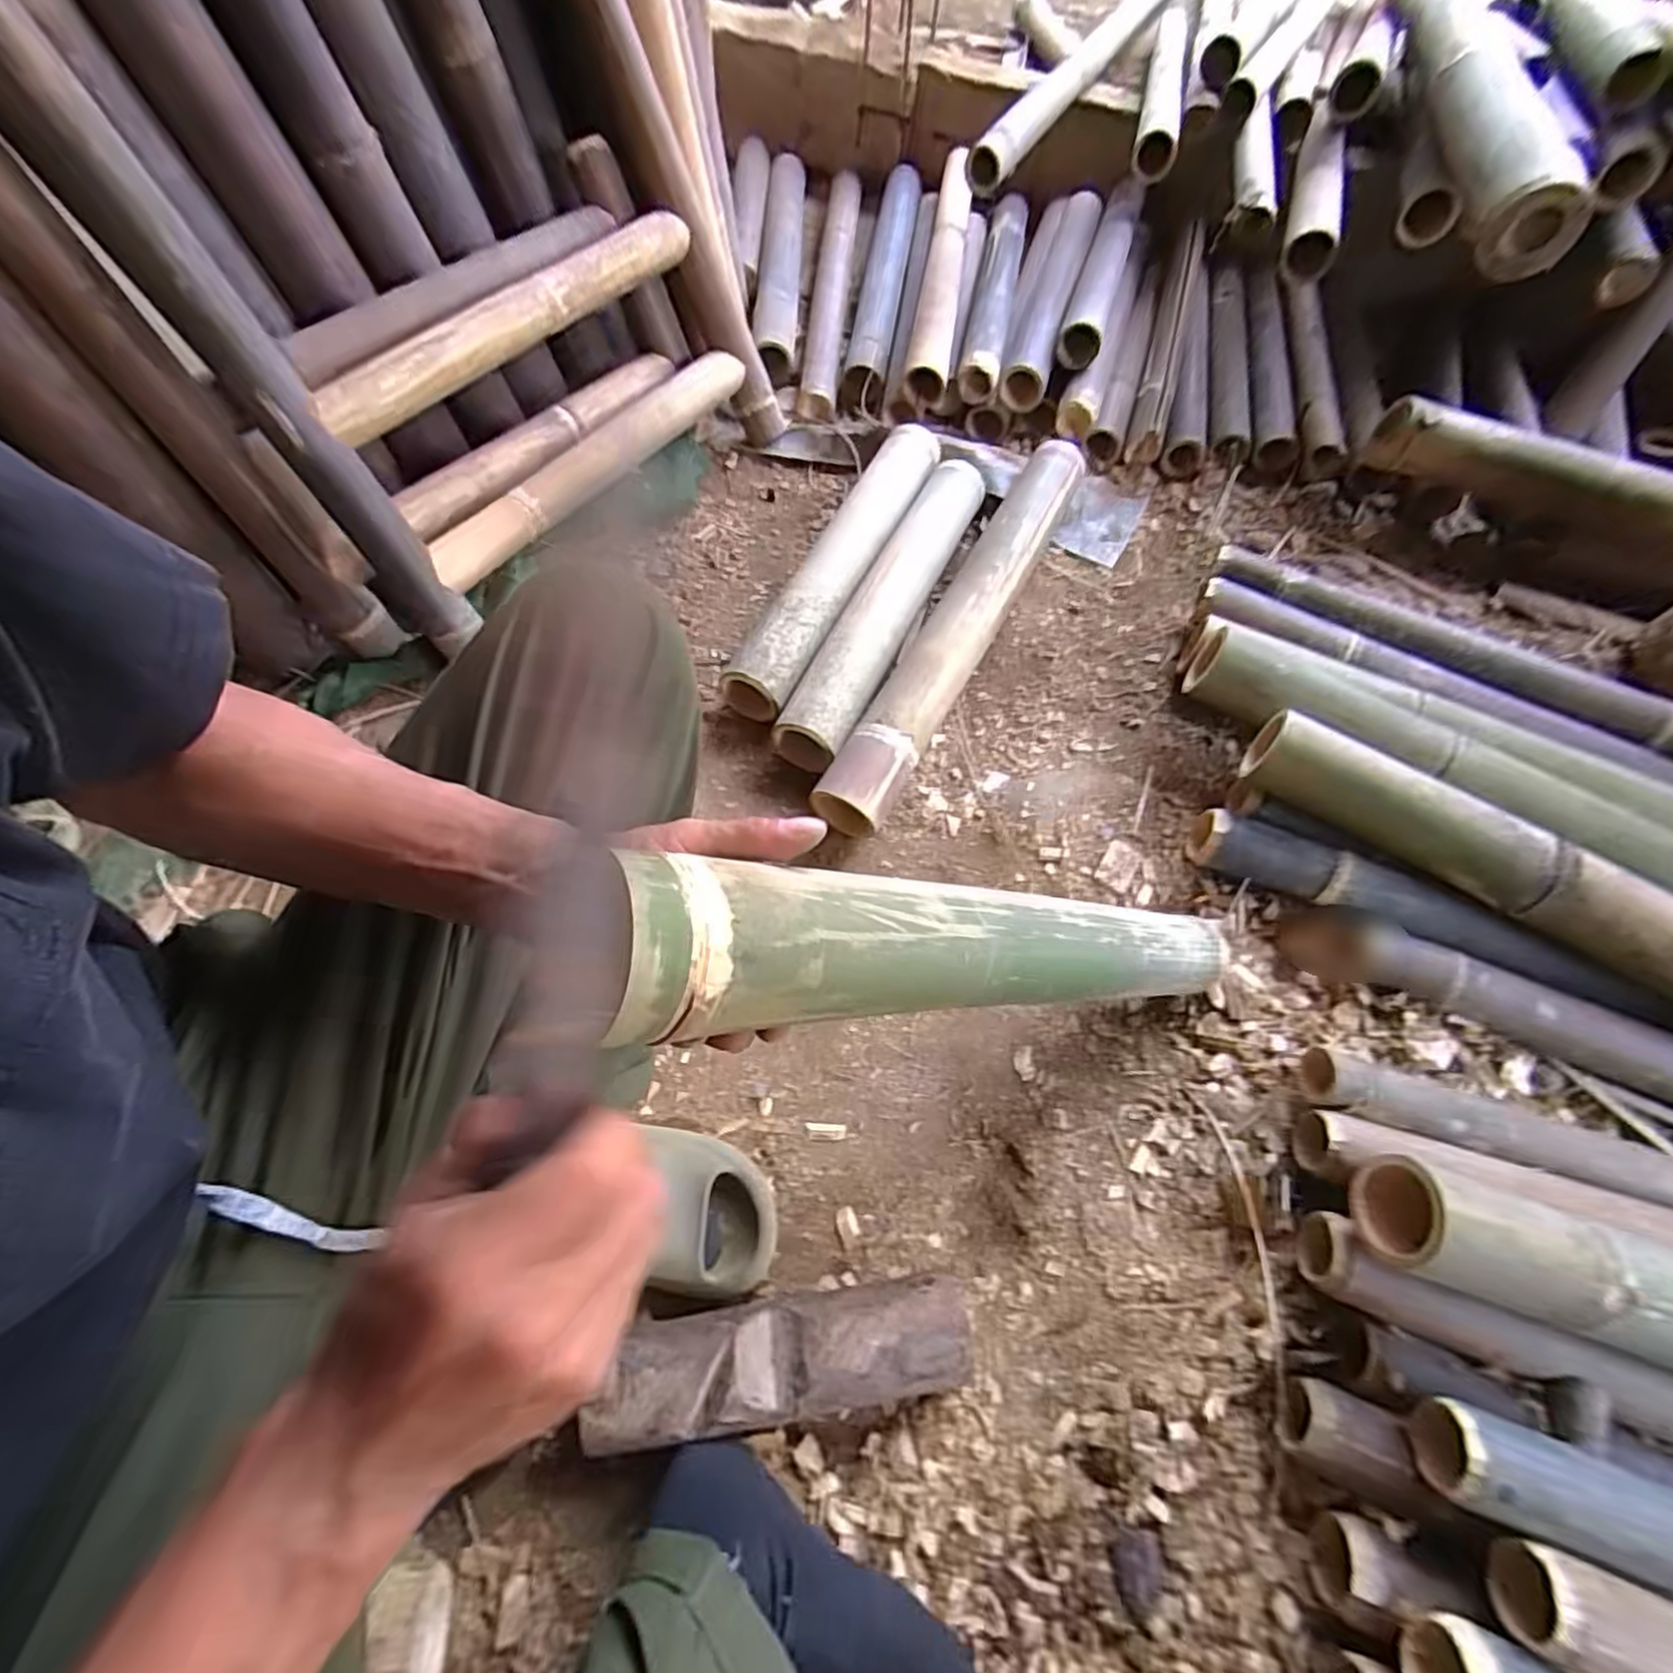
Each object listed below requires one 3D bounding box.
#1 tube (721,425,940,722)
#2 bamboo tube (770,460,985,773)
[{"bbox_3d":[0.010,-0.343,0.878,0.074,0.082,0.476,25,64,11],"label":"tube"},{"bbox_3d":[0.063,-0.279,0.863,0.081,0.071,0.509,24,64,10],"label":"bamboo tube"}]

